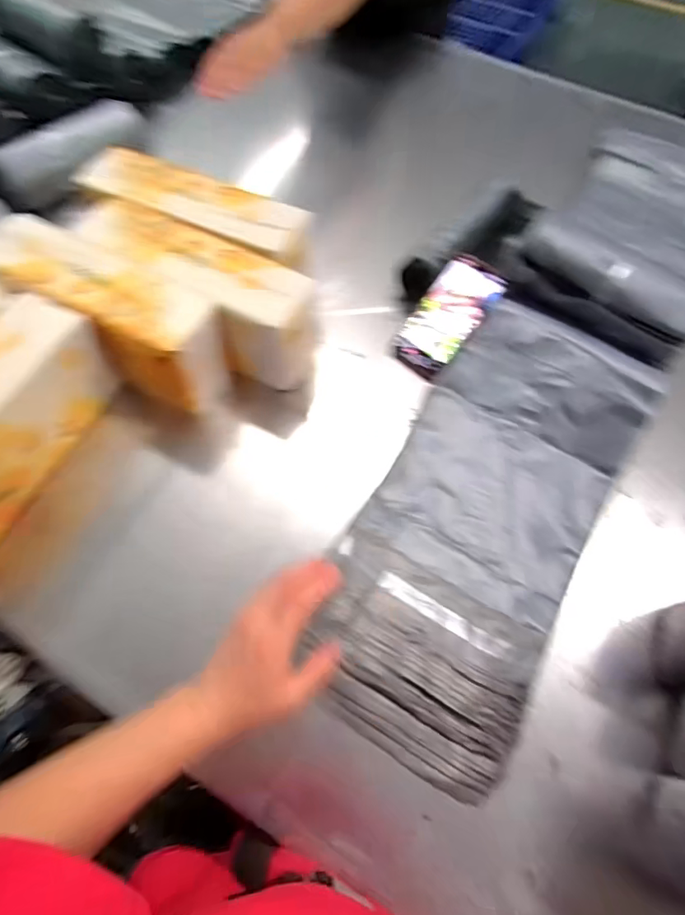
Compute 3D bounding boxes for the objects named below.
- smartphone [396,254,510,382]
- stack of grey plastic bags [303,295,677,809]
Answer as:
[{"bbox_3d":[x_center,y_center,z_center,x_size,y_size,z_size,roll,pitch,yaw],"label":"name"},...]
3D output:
[{"bbox_3d":[0.146,-0.195,0.668,0.086,0.016,0.170,38,97,13],"label":"smartphone"},{"bbox_3d":[0.164,0.050,0.548,0.234,0.065,0.527,30,66,14],"label":"stack of grey plastic bags"}]

